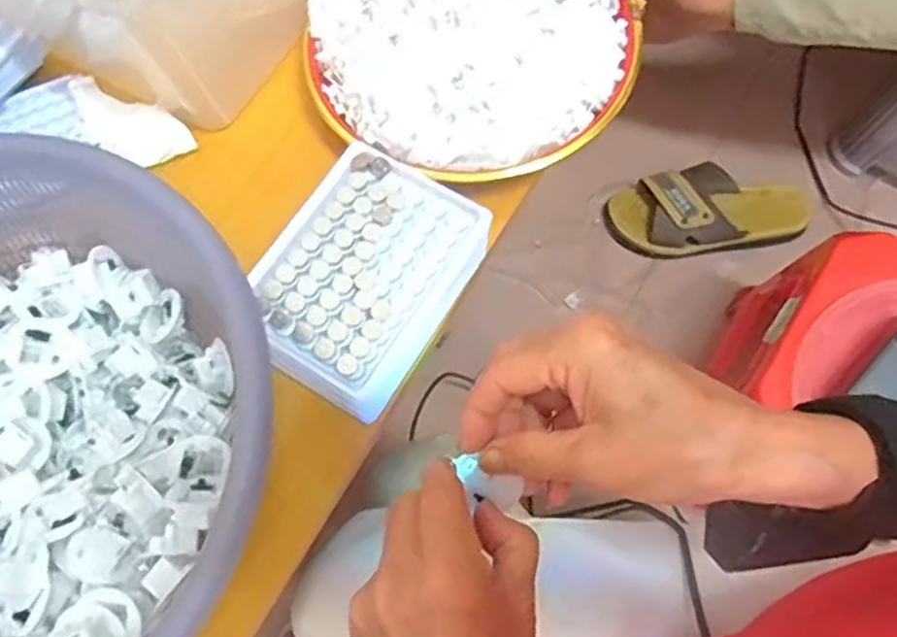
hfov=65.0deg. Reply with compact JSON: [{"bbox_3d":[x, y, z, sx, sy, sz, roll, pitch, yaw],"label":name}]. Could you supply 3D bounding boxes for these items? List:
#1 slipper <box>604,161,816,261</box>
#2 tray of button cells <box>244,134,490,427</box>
[{"bbox_3d":[0.361,-0.151,0.975,0.274,0.065,0.118,-3,71,2],"label":"slipper"},{"bbox_3d":[-0.049,-0.026,0.406,0.104,0.029,0.138,31,75,12],"label":"tray of button cells"}]

